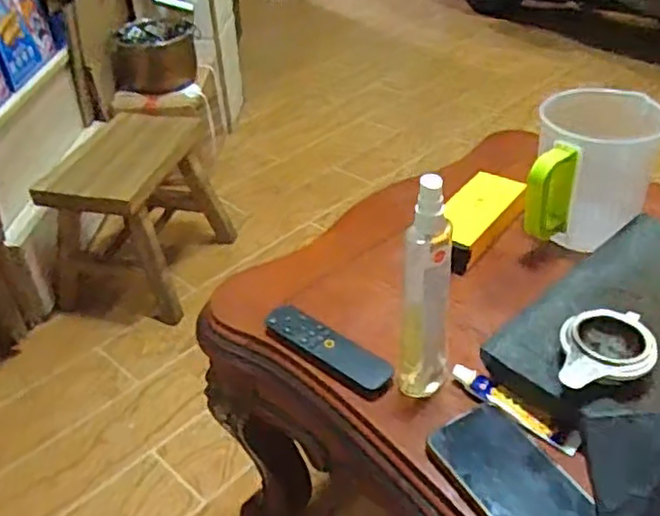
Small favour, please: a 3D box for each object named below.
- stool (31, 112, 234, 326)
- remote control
[{"bbox_3d":[-0.415,-0.089,1.470,0.261,0.328,0.355,9,39,16],"label":"stool"},{"bbox_3d":[-0.001,0.085,0.656,0.143,0.015,0.036,26,46,33],"label":"remote control"}]

